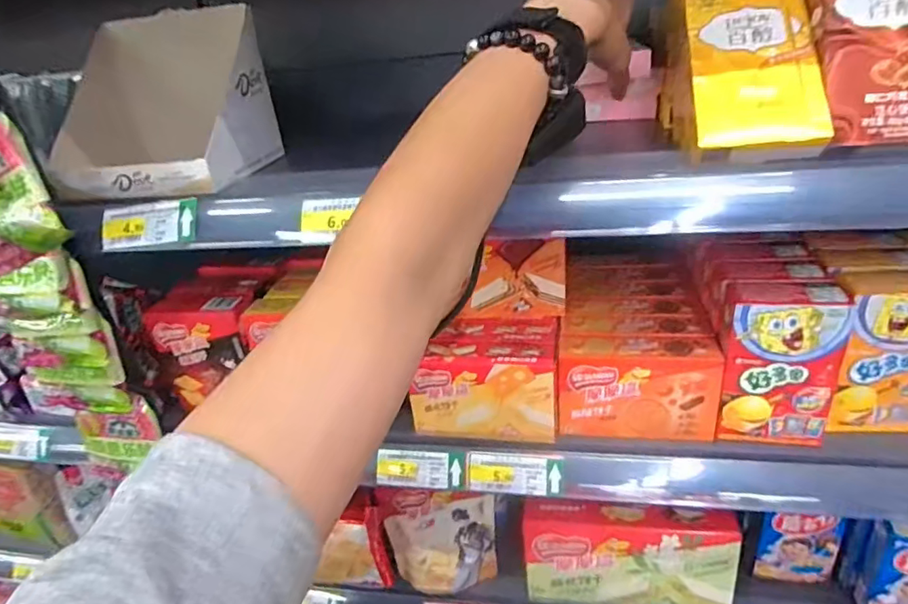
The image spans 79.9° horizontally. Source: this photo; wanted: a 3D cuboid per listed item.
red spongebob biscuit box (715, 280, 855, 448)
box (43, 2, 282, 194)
[{"bbox_3d":[0.289,0.056,0.490,0.093,0.148,0.039,2,30,16],"label":"red spongebob biscuit box"},{"bbox_3d":[-0.282,-0.184,0.504,0.169,0.133,0.137,1,29,13],"label":"box"}]

